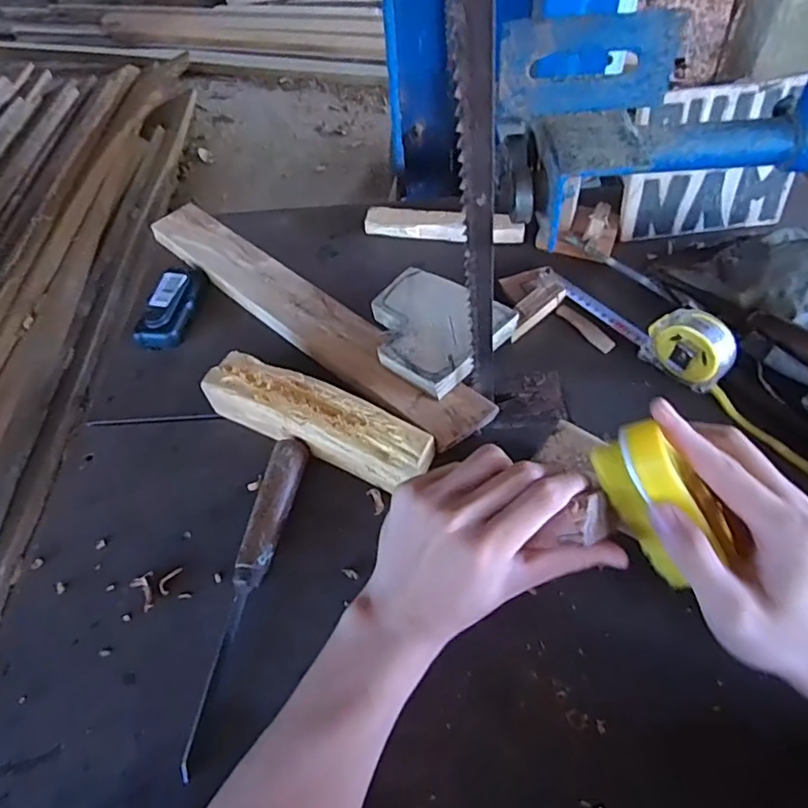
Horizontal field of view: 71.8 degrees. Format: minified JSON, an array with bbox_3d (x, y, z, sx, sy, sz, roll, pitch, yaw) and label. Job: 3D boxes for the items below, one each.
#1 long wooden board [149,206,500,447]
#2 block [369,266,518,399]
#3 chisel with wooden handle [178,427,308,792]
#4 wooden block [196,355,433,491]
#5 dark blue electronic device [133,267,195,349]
[{"bbox_3d":[-0.109,-0.098,0.578,0.465,0.024,0.065,36,64,27],"label":"long wooden board"},{"bbox_3d":[0.023,-0.070,0.516,0.121,0.019,0.112,32,62,26],"label":"block"},{"bbox_3d":[-0.118,0.131,0.415,0.025,0.030,0.237,8,54,11],"label":"chisel with wooden handle"},{"bbox_3d":[-0.076,0.016,0.486,0.211,0.046,0.057,21,58,20],"label":"wooden block"},{"bbox_3d":[-0.250,-0.101,0.598,0.042,0.031,0.100,3,54,8],"label":"dark blue electronic device"}]

